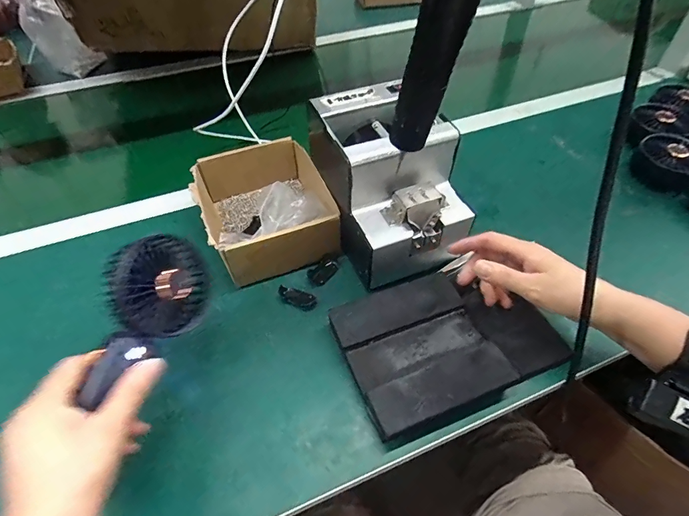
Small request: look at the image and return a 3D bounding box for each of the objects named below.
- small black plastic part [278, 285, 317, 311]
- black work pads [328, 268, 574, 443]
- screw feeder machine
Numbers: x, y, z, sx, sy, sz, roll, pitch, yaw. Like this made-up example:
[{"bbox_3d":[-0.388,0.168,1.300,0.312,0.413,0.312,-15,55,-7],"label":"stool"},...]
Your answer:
[{"bbox_3d":[-0.055,0.046,0.455,0.046,0.007,0.022,17,52,14],"label":"small black plastic part"},{"bbox_3d":[0.109,0.082,0.405,0.215,0.029,0.141,-17,52,-13],"label":"black work pads"},{"bbox_3d":[0.052,-0.092,0.454,0.134,0.126,0.180,-15,52,-12],"label":"screw feeder machine"}]

